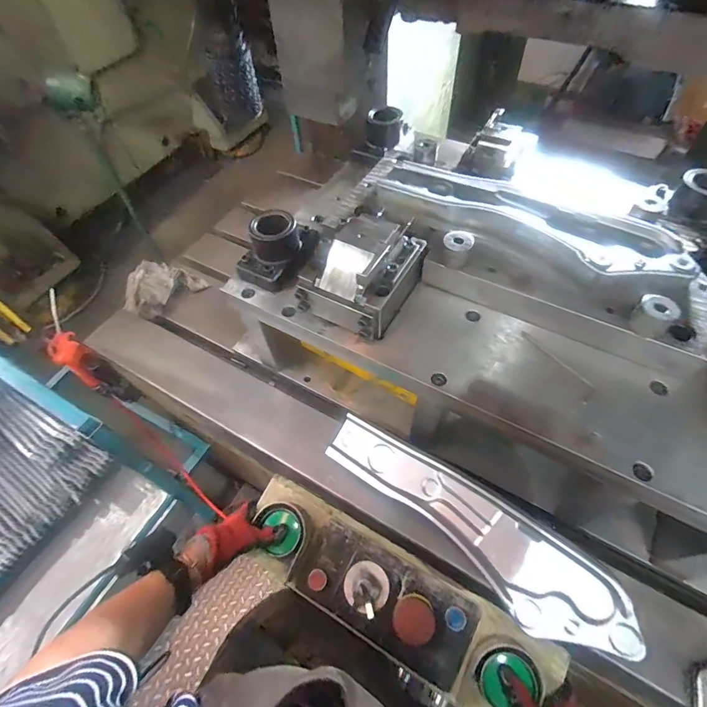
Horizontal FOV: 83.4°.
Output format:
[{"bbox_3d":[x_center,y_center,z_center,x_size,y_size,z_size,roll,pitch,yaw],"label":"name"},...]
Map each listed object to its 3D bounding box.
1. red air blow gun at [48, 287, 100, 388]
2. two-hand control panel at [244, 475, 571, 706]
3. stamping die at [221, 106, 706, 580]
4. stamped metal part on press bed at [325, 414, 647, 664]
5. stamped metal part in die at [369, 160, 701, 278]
[{"bbox_3d":[-0.611,-0.017,0.844,0.047,0.221,0.054,-11,24,-5],"label":"red air blow gun"},{"bbox_3d":[0.046,0.357,0.592,0.482,0.071,0.134,25,61,18],"label":"two-hand control panel"},{"bbox_3d":[0.239,-0.101,0.638,0.759,0.257,0.506,21,59,16],"label":"stamping die"},{"bbox_3d":[0.150,0.228,0.548,0.429,0.033,0.100,33,85,27],"label":"stamped metal part on press bed"},{"bbox_3d":[0.245,-0.213,0.596,0.463,0.021,0.117,28,62,20],"label":"stamped metal part in die"}]

